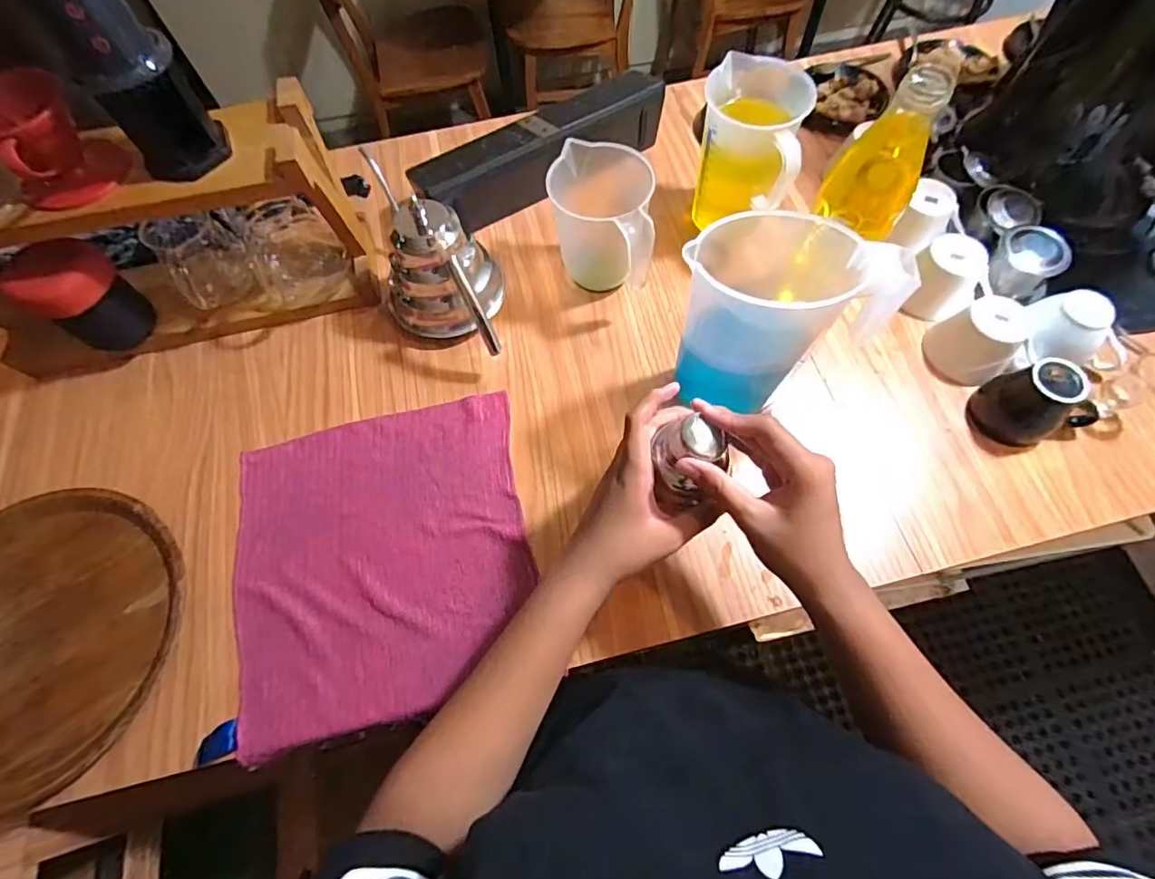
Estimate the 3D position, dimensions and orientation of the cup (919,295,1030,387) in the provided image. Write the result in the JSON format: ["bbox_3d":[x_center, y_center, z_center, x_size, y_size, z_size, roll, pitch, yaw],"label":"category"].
[{"bbox_3d":[0.455,-0.113,0.588,0.085,0.065,0.083,-1,66,2],"label":"cup"}]

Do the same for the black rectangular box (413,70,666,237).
[{"bbox_3d":[-0.045,-0.395,0.710,0.351,0.073,0.085,-32,68,-11],"label":"black rectangular box"}]

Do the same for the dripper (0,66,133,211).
[{"bbox_3d":[-0.480,-0.268,0.469,0.094,0.084,0.089,38,73,17],"label":"dripper"}]

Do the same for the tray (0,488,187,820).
[{"bbox_3d":[-0.541,0.197,0.502,0.285,0.033,0.283,-1,66,2],"label":"tray"}]

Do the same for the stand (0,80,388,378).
[{"bbox_3d":[-0.470,-0.221,0.587,0.419,0.214,0.179,-11,66,-2],"label":"stand"}]

